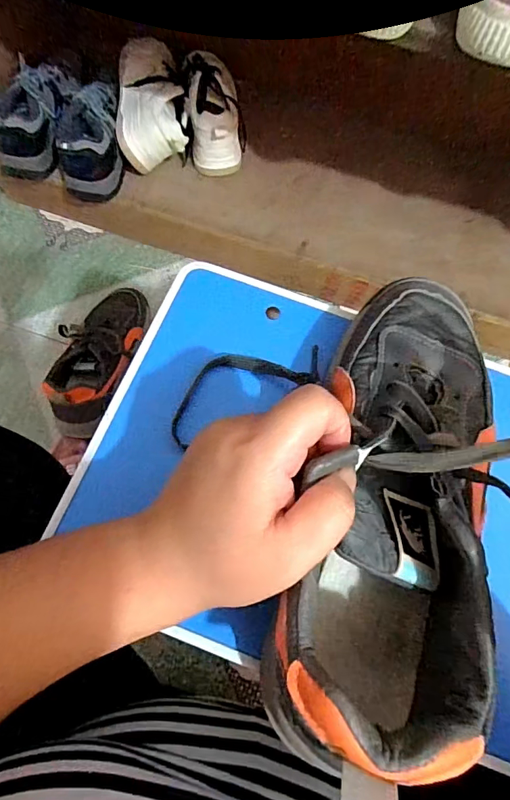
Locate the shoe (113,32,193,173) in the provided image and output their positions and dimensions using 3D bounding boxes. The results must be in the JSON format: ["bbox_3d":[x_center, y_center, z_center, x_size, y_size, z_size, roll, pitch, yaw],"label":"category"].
[{"bbox_3d":[-0.170,-0.490,0.766,0.111,0.091,0.228,-6,71,-5],"label":"shoe"}]

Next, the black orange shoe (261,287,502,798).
[{"bbox_3d":[0.077,0.033,0.238,0.083,0.083,0.239,15,68,3],"label":"black orange shoe"}]

